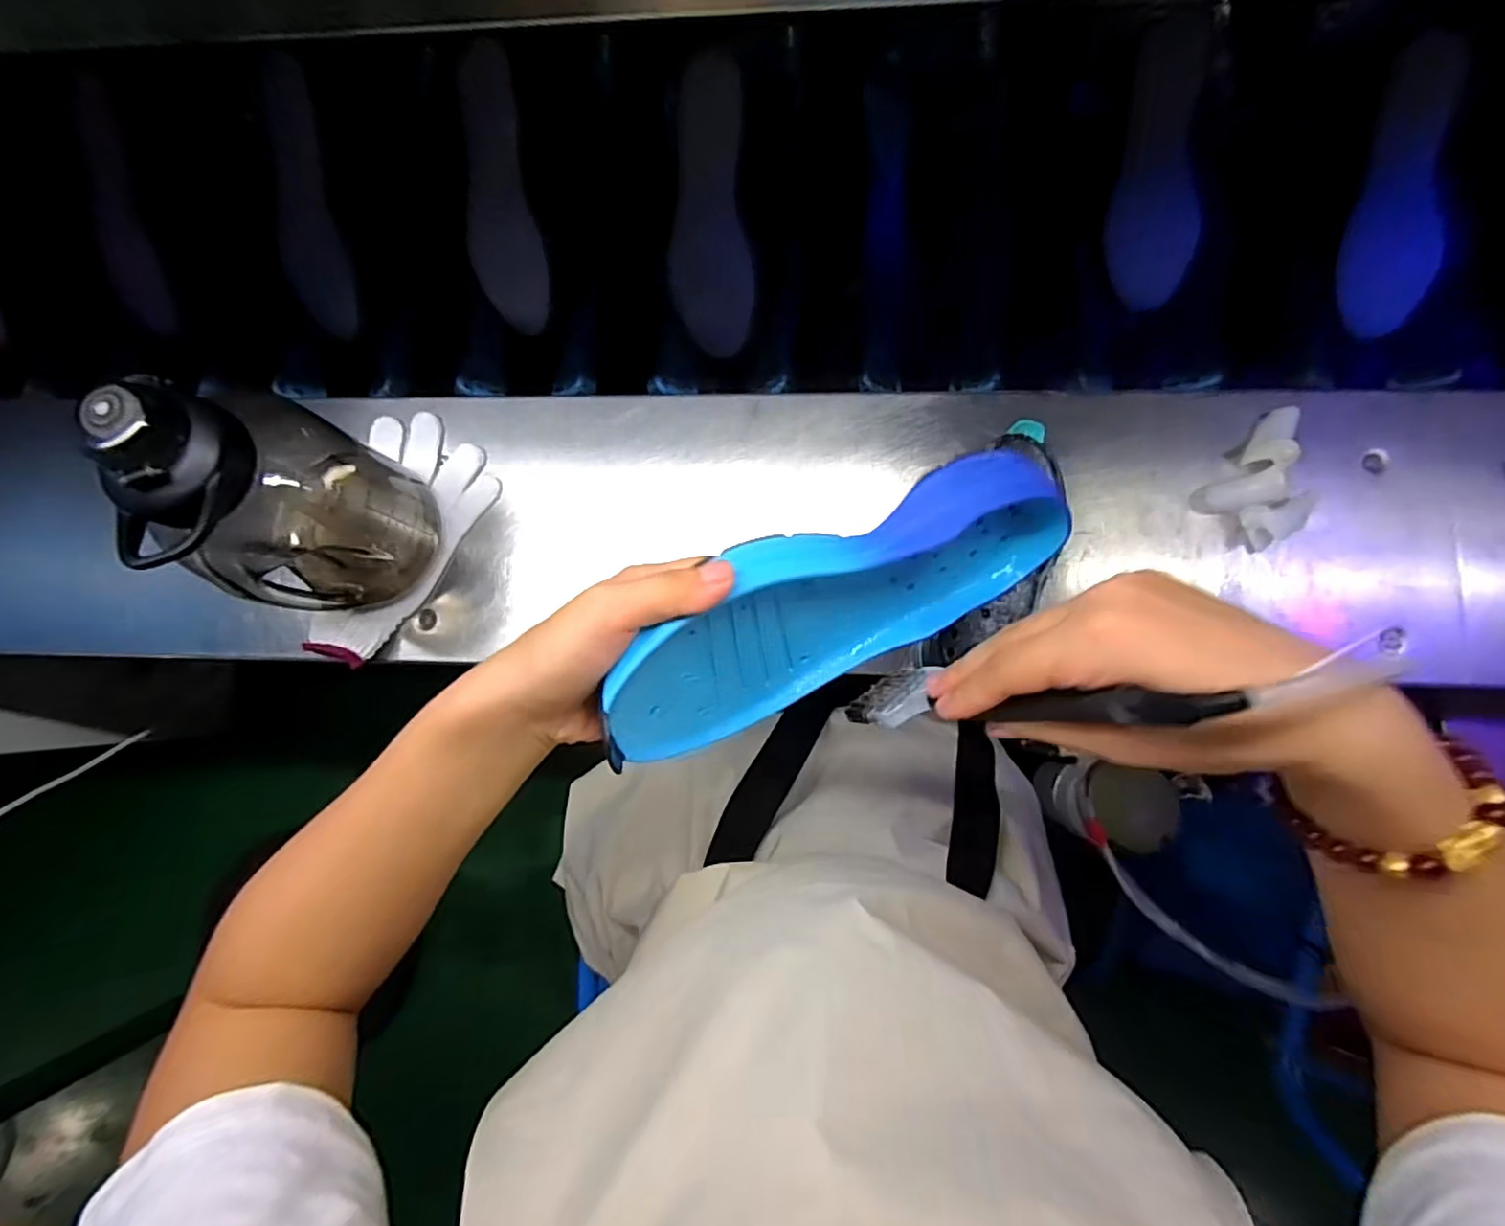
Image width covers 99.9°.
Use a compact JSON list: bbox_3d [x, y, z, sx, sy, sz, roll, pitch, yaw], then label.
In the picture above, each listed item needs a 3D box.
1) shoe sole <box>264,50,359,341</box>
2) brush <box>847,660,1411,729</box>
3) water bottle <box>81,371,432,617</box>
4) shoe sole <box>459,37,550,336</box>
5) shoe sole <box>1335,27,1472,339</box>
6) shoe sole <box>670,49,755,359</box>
[{"bbox_3d":[-0.421,-0.381,0.594,0.058,0.012,0.220,0,109,3],"label":"shoe sole"},{"bbox_3d":[0.104,0.033,0.241,0.023,0.207,0.026,2,83,-24],"label":"brush"},{"bbox_3d":[-0.327,-0.075,0.441,0.105,0.222,0.119,39,87,7],"label":"water bottle"},{"bbox_3d":[-0.233,-0.380,0.578,0.066,0.014,0.225,-4,105,3],"label":"shoe sole"},{"bbox_3d":[0.546,-0.357,0.534,0.065,0.013,0.222,4,100,25],"label":"shoe sole"},{"bbox_3d":[-0.038,-0.359,0.566,0.072,0.017,0.234,-1,106,3],"label":"shoe sole"}]

